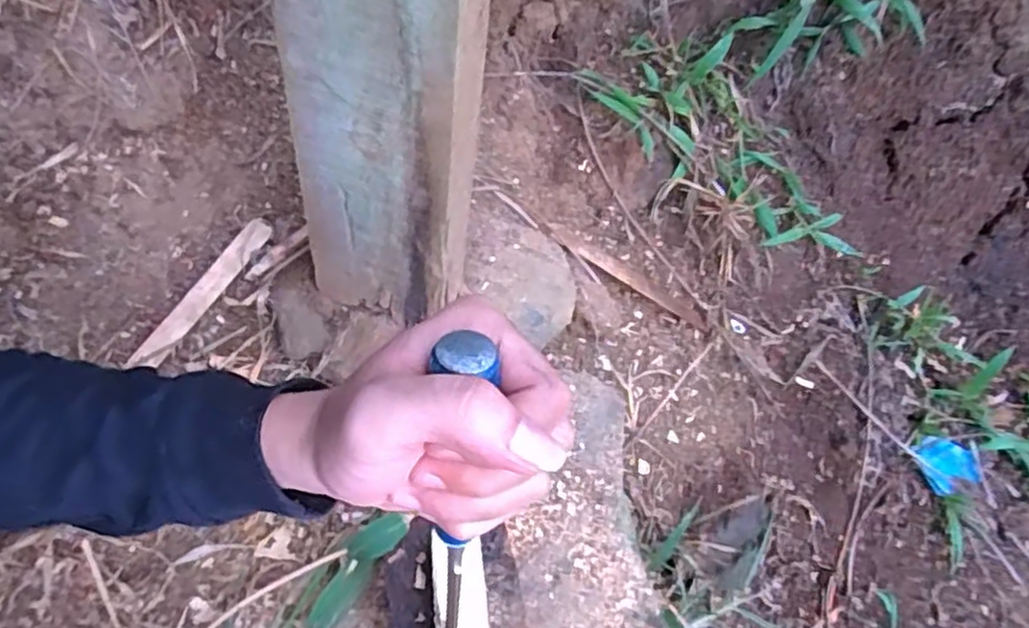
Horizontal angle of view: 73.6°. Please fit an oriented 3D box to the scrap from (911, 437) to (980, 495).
[{"bbox_3d":[0.503,0.174,0.800,0.092,0.004,0.062,-10,75,-23],"label":"scrap"}]

